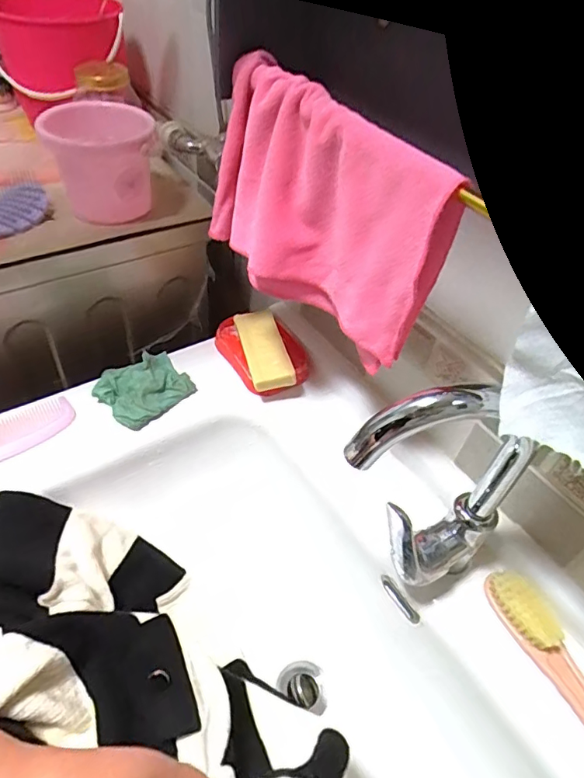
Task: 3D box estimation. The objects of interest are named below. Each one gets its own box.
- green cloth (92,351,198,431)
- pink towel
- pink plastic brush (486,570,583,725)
[{"bbox_3d":[-0.181,-0.007,0.625,0.091,0.025,0.101,37,53,25],"label":"green cloth"},{"bbox_3d":[0.012,-0.150,0.447,0.065,0.171,0.260,-29,56,-30],"label":"pink towel"},{"bbox_3d":[0.244,0.248,0.444,0.030,0.040,0.197,-19,52,-23],"label":"pink plastic brush"}]

